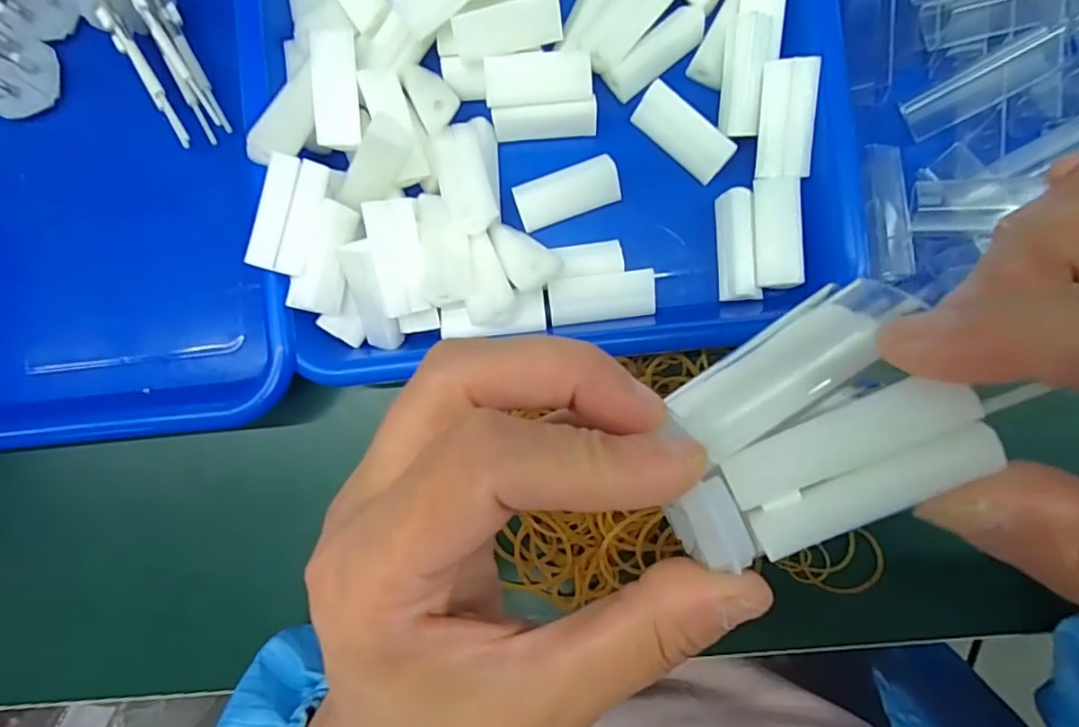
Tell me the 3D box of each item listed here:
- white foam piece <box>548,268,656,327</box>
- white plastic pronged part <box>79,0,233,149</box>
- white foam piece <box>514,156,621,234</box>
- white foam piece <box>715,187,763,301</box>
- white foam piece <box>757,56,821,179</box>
[{"bbox_3d":[0.027,-0.028,0.241,0.045,0.009,0.019,-7,87,3],"label":"white foam piece"},{"bbox_3d":[-0.172,-0.139,0.254,0.031,0.026,0.074,-22,111,2],"label":"white plastic pronged part"},{"bbox_3d":[0.013,-0.075,0.246,0.045,0.008,0.019,-19,86,2],"label":"white foam piece"},{"bbox_3d":[0.085,-0.050,0.239,0.015,0.014,0.046,-4,87,3],"label":"white foam piece"},{"bbox_3d":[0.103,-0.100,0.229,0.021,0.006,0.045,0,104,4],"label":"white foam piece"}]

